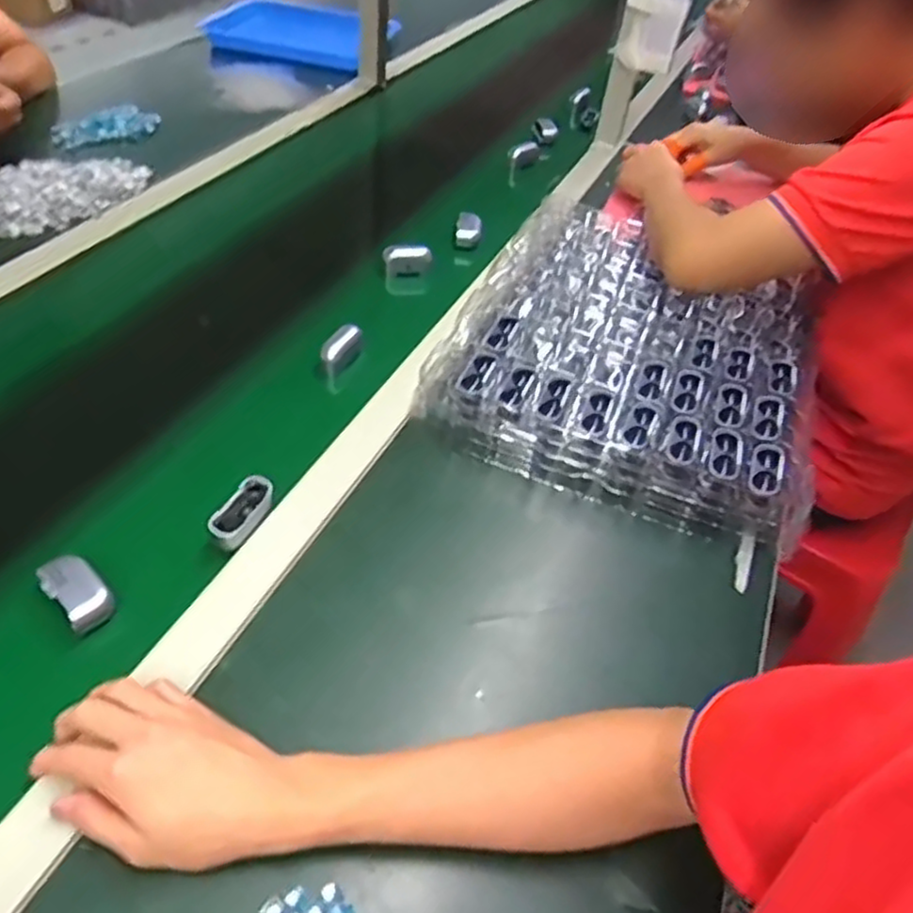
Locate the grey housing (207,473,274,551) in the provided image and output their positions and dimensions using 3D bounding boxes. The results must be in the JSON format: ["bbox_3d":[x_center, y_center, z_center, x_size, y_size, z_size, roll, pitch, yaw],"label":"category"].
[{"bbox_3d":[-0.166,0.043,0.569,0.028,0.017,0.062,23,48,14],"label":"grey housing"}]

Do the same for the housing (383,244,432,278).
[{"bbox_3d":[-0.058,-0.233,0.864,0.053,0.033,0.022,-9,48,-16],"label":"housing"}]

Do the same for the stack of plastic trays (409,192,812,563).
[{"bbox_3d":[0.192,-0.129,0.775,0.344,0.056,0.457,18,47,10],"label":"stack of plastic trays"}]

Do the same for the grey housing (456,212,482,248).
[{"bbox_3d":[0.016,-0.290,0.935,0.033,0.030,0.044,5,46,-3],"label":"grey housing"}]

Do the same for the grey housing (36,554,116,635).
[{"bbox_3d":[-0.267,0.094,0.510,0.054,0.025,0.031,36,52,25],"label":"grey housing"}]

